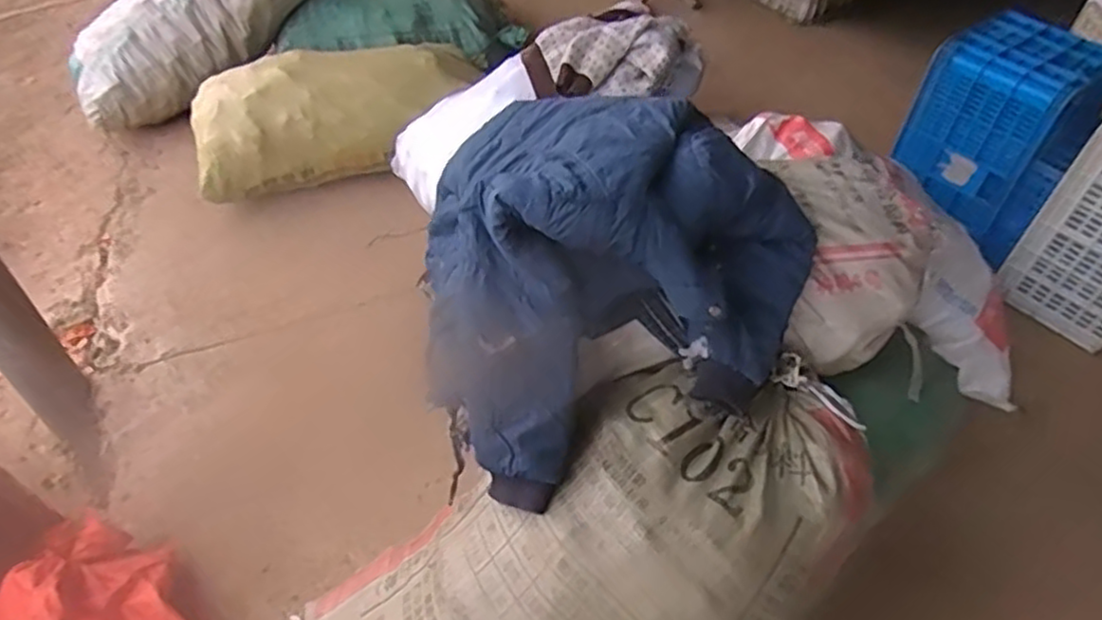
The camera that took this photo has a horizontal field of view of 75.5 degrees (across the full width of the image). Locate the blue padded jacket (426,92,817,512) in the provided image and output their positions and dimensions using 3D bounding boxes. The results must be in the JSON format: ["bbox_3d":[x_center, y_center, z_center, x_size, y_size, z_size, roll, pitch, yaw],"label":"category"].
[{"bbox_3d":[0.072,-0.086,1.031,0.517,0.317,0.487,-16,49,-16],"label":"blue padded jacket"}]

